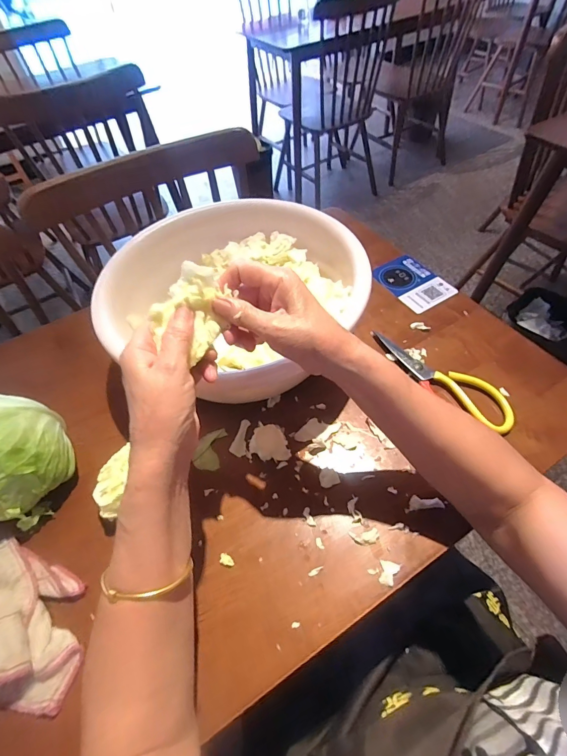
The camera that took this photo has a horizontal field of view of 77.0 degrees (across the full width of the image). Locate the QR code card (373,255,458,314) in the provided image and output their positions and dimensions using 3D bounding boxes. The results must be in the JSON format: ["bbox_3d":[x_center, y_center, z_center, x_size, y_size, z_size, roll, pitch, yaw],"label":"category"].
[{"bbox_3d":[0.216,-0.161,0.597,0.090,0.008,0.122,-28,57,-14],"label":"QR code card"}]

